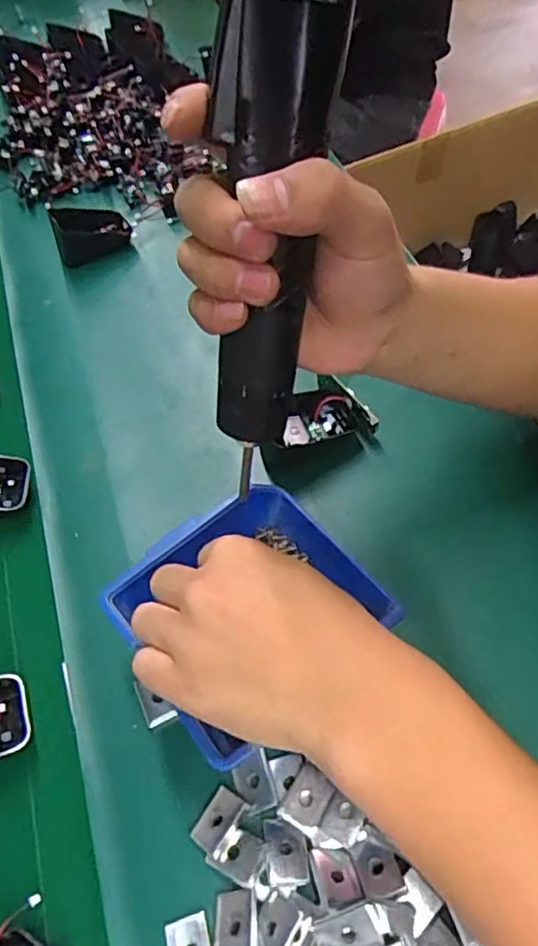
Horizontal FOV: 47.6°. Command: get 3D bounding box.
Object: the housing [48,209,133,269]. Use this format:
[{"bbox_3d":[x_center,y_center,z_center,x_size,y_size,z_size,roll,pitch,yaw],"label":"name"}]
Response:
[{"bbox_3d":[-0.161,-0.220,0.555,0.065,0.036,0.053,-20,57,-9],"label":"housing"}]

